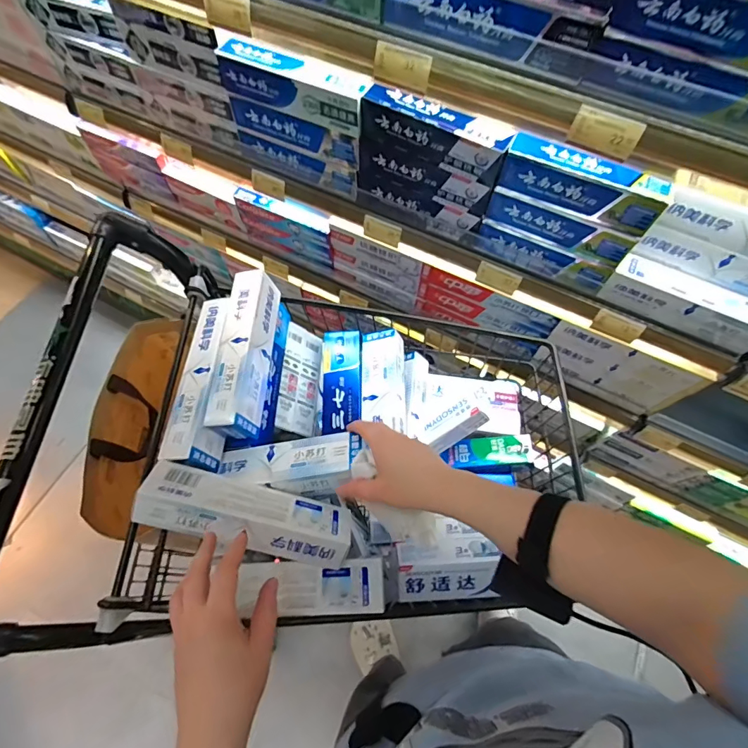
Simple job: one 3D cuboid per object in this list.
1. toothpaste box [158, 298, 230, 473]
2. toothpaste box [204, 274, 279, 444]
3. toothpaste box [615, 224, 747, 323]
[{"bbox_3d":[-0.213,0.005,0.540,0.055,0.043,0.225,0,64,-3],"label":"toothpaste box"},{"bbox_3d":[-0.166,-0.029,0.567,0.049,0.065,0.224,-4,60,12],"label":"toothpaste box"},{"bbox_3d":[0.456,-0.126,0.570,0.225,0.066,0.046,22,65,8],"label":"toothpaste box"}]

